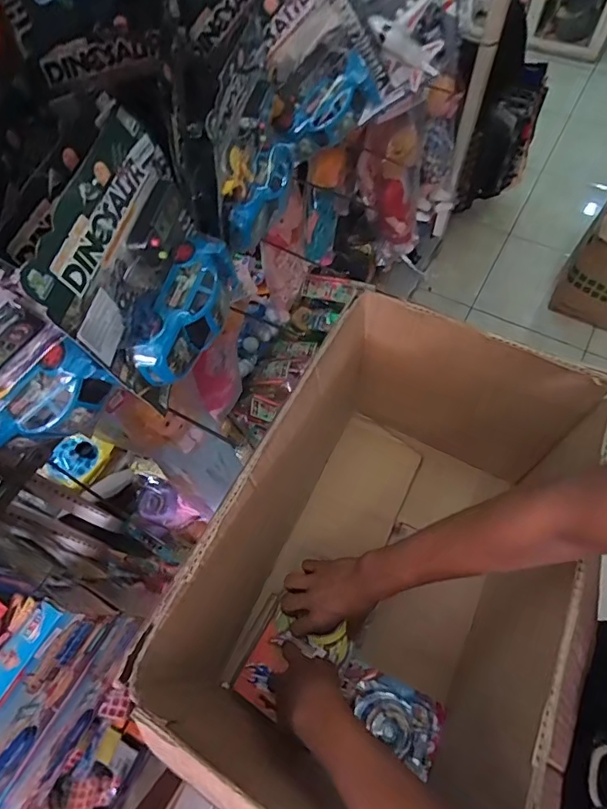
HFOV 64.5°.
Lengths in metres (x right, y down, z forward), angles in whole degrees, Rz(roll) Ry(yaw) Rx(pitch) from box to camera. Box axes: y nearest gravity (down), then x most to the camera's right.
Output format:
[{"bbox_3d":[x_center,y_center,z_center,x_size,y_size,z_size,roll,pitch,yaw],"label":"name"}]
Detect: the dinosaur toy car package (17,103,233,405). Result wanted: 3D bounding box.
[{"bbox_3d":[-0.132,-0.126,0.437,0.086,0.177,0.193,9,64,7],"label":"dinosaur toy car package"}]

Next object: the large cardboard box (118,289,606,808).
[{"bbox_3d":[0.104,0.164,0.581,0.306,0.333,0.502,25,67,14],"label":"large cardboard box"}]

